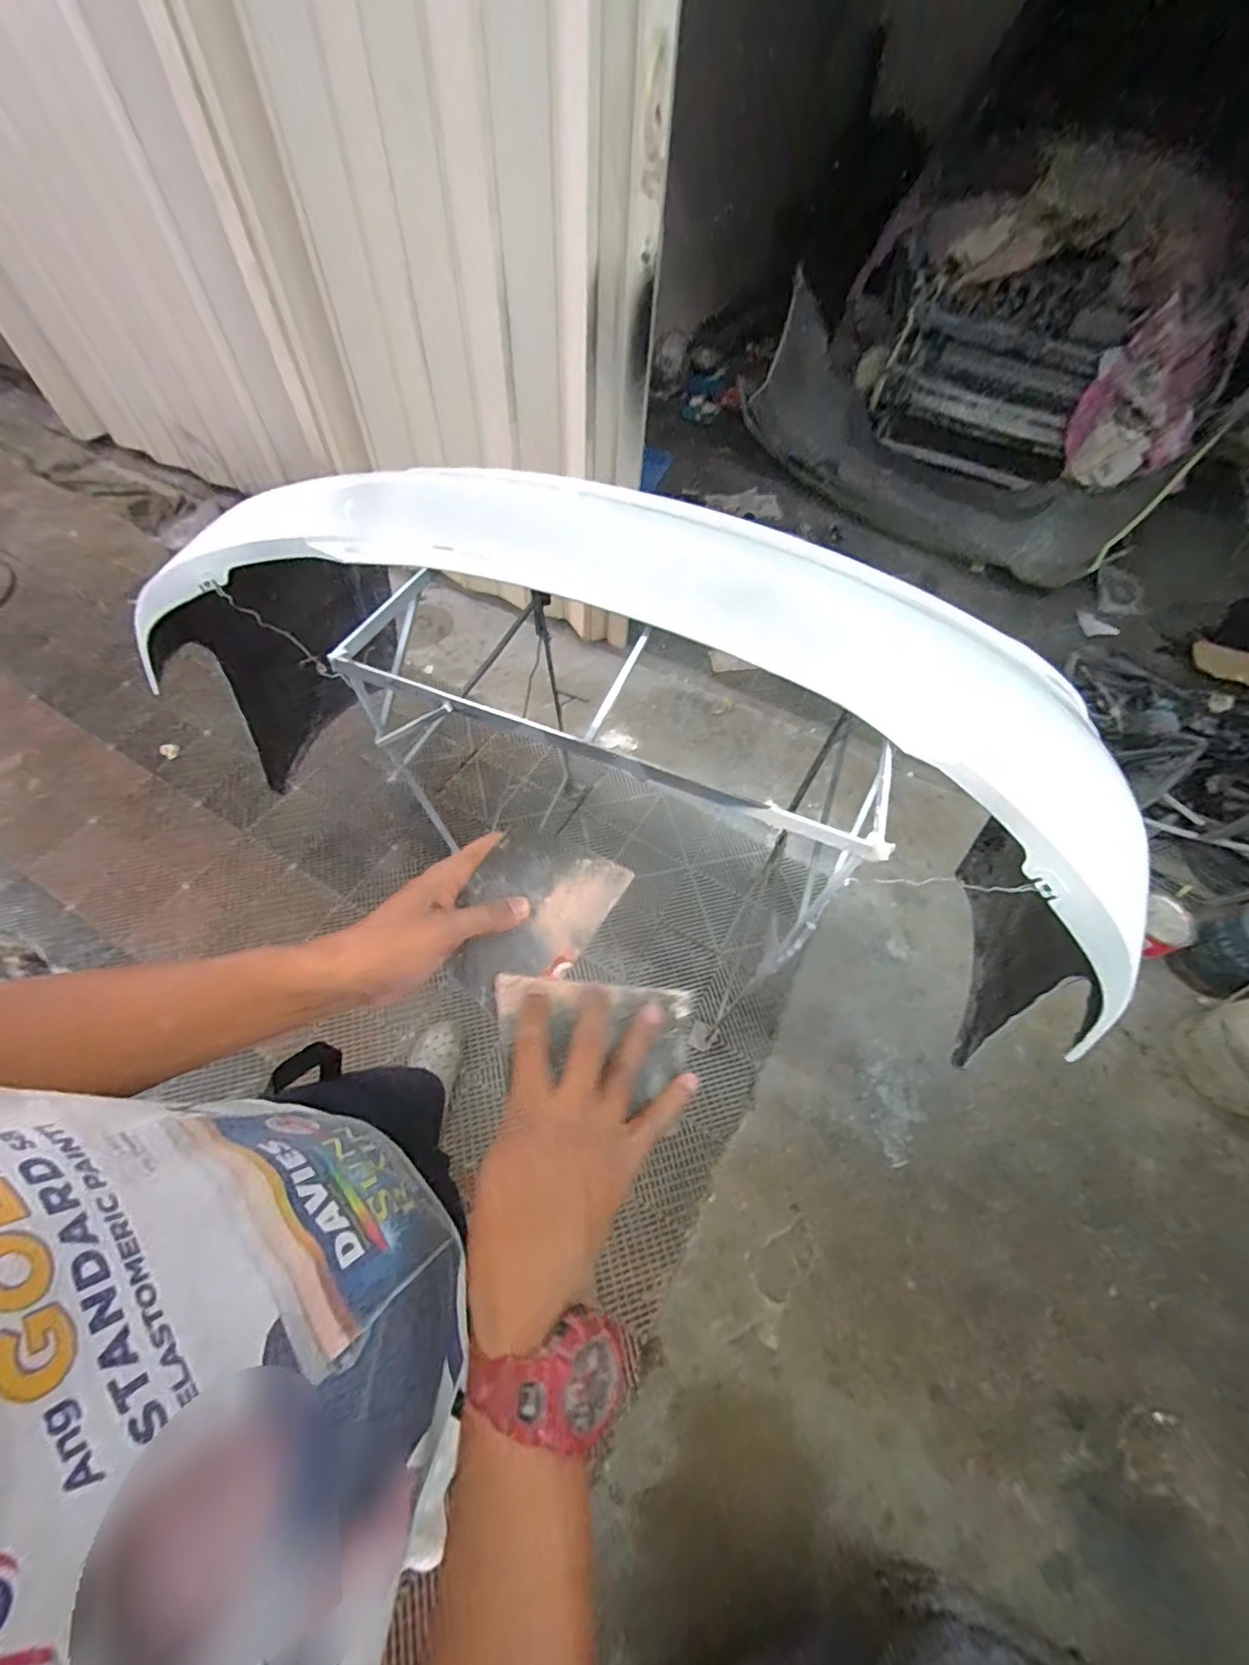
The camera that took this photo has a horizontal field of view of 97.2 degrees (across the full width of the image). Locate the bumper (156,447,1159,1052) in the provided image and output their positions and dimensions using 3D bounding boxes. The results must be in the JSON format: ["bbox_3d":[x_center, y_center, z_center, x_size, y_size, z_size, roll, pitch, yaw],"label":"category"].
[{"bbox_3d":[-0.017,-0.135,0.995,1.674,0.647,0.486,21,60,9],"label":"bumper"}]

